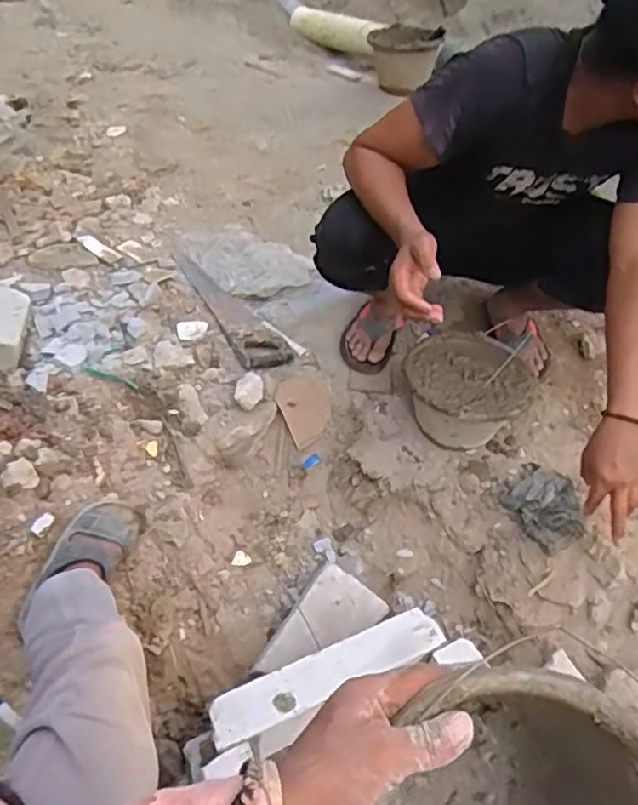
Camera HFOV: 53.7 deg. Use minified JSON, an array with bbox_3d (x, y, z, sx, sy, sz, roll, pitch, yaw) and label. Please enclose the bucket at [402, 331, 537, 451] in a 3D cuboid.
[{"bbox_3d":[0.293,-0.014,1.291,0.251,0.169,0.223,23,49,16],"label":"bucket"}]

